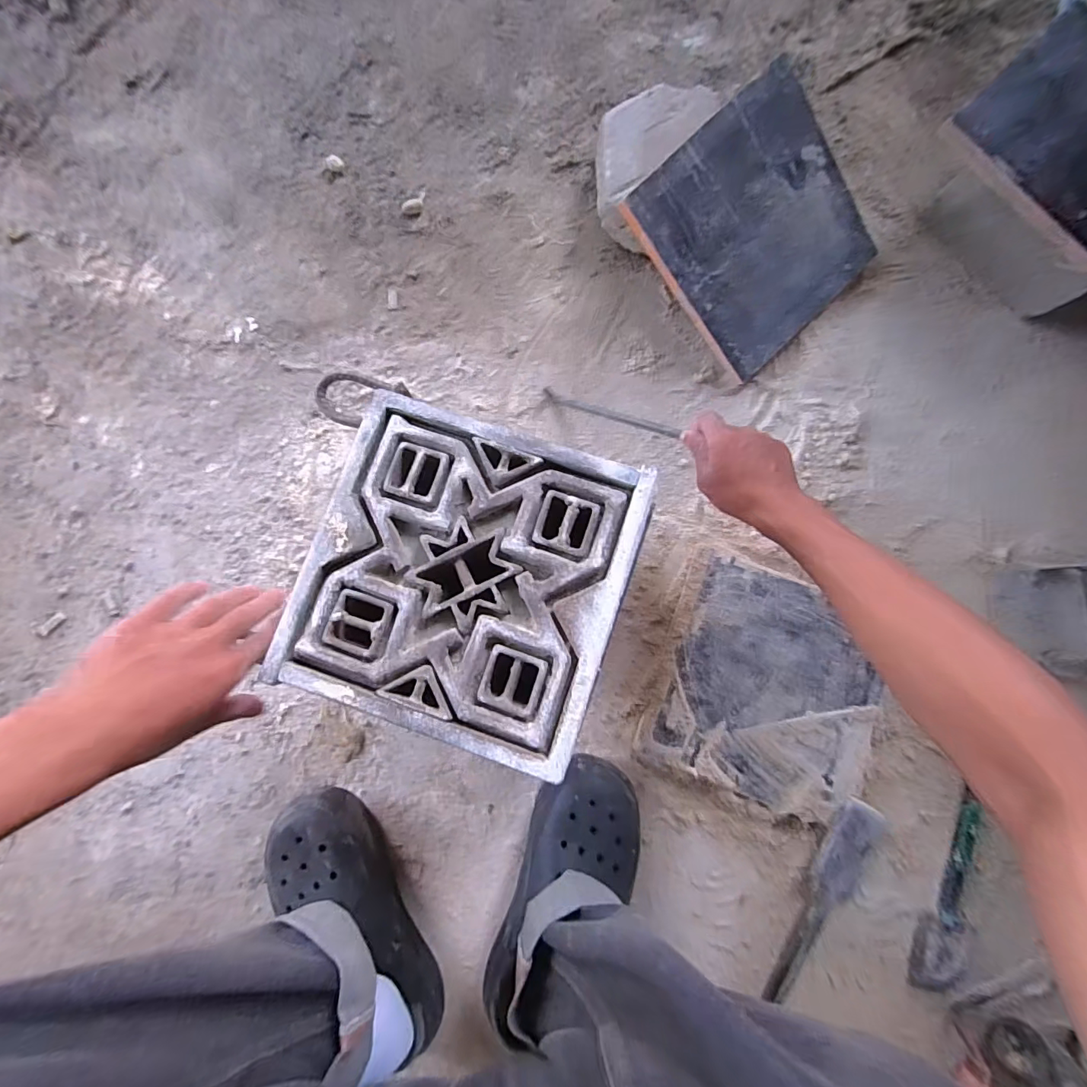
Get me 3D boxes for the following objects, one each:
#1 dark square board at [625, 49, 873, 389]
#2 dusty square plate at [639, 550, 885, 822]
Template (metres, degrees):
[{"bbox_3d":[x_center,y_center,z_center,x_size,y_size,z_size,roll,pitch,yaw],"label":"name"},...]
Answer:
[{"bbox_3d":[0.255,-0.368,0.567,0.244,0.013,0.251,-43,108,-2],"label":"dark square board"},{"bbox_3d":[0.266,0.166,0.563,0.242,0.017,0.247,20,84,4],"label":"dusty square plate"}]

